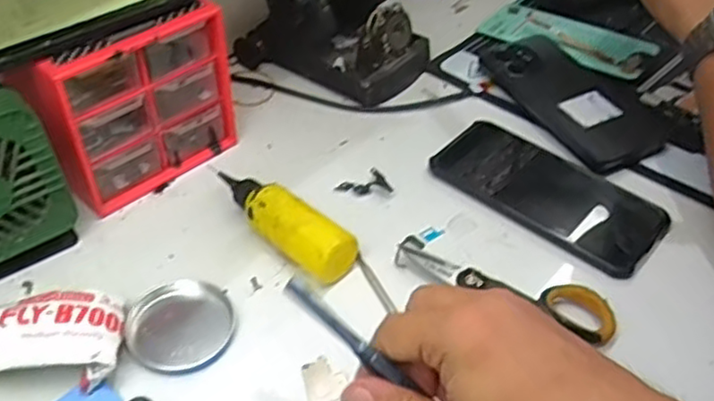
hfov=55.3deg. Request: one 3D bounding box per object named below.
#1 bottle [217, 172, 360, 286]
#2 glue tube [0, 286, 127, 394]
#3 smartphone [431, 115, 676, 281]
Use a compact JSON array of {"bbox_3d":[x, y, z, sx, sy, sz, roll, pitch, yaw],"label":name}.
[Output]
[{"bbox_3d":[-0.054,0.014,0.466,0.121,0.035,0.034,33,51,28],"label":"bottle"},{"bbox_3d":[-0.179,0.081,0.391,0.087,0.032,0.059,-4,43,-7],"label":"glue tube"},{"bbox_3d":[0.143,-0.011,0.507,0.164,0.017,0.083,32,50,27],"label":"smartphone"}]

